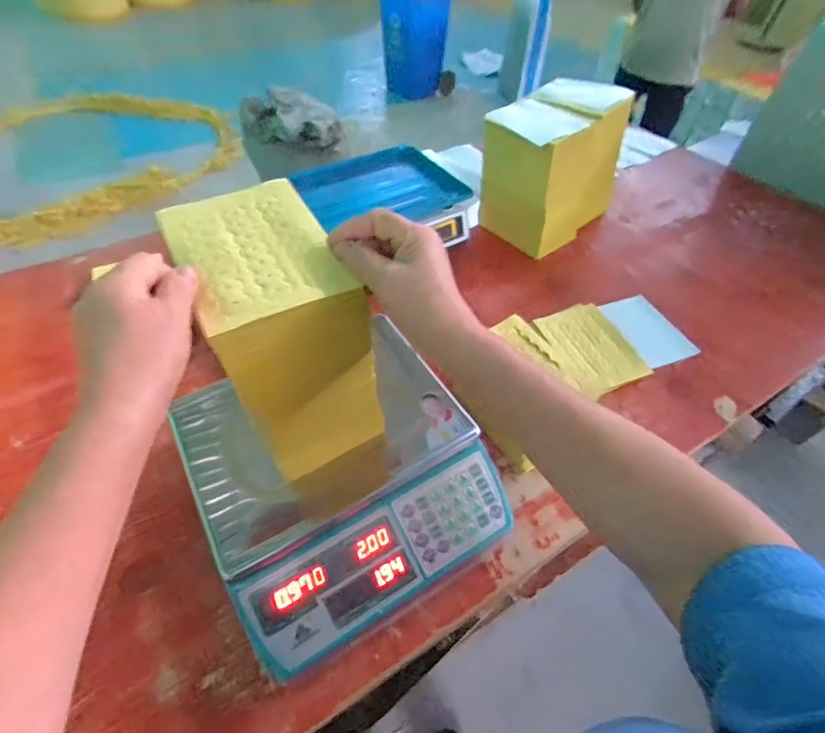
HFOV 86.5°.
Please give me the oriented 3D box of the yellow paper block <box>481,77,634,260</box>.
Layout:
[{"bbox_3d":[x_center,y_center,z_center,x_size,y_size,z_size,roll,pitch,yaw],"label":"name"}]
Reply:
[{"bbox_3d":[0.277,-0.397,0.862,0.182,0.219,0.260,37,59,25],"label":"yellow paper block"}]

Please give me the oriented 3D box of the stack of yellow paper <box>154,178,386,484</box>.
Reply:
[{"bbox_3d":[-0.128,-0.021,0.439,0.110,0.241,0.156,-24,56,-19],"label":"stack of yellow paper"}]

